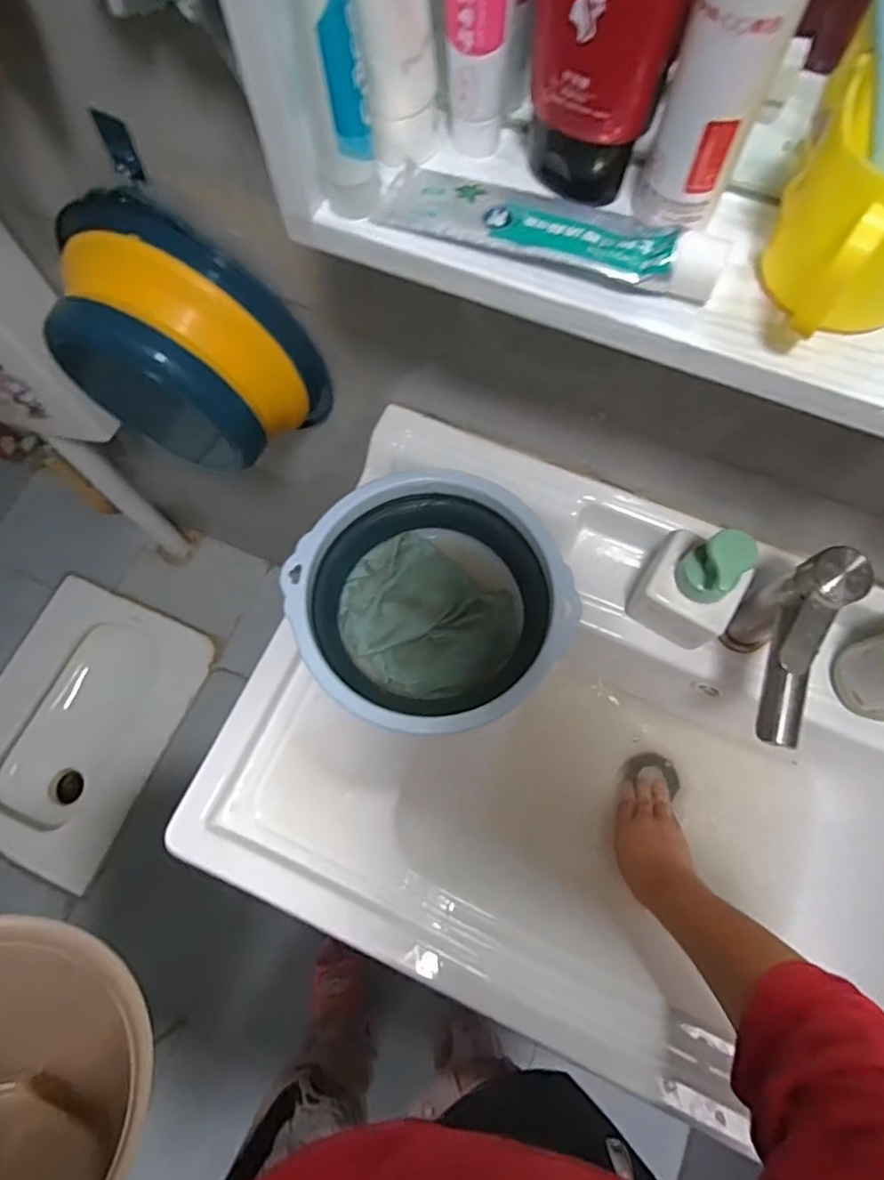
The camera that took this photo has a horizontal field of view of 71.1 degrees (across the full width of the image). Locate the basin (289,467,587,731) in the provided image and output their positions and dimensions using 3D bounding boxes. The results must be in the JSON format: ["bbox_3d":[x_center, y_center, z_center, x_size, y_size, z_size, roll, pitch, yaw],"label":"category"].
[{"bbox_3d":[-0.010,0.017,0.557,0.216,0.089,0.216,0,70,0],"label":"basin"}]

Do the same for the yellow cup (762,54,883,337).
[{"bbox_3d":[0.176,-0.150,0.250,0.074,0.069,0.104,29,73,10],"label":"yellow cup"}]

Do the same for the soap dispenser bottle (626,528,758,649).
[{"bbox_3d":[0.222,-0.009,0.535,0.084,0.149,0.070,36,74,12],"label":"soap dispenser bottle"}]

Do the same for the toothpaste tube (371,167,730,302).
[{"bbox_3d":[0.049,-0.175,0.292,0.166,0.026,0.045,19,71,7],"label":"toothpaste tube"}]

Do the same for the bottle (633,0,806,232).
[{"bbox_3d":[0.110,-0.203,0.240,0.038,0.121,0.031,19,71,7],"label":"bottle"}]

